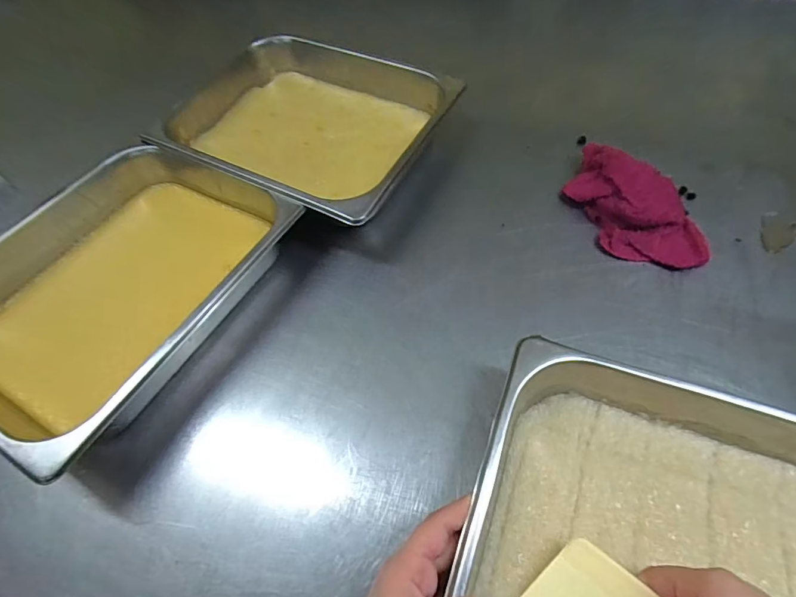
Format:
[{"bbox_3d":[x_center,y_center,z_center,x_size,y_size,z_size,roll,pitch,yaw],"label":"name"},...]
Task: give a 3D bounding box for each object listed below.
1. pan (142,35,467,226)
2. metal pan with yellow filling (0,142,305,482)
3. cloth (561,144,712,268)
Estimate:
[{"bbox_3d":[-0.130,-0.221,0.554,0.356,0.064,0.259,22,63,16],"label":"pan"},{"bbox_3d":[-0.275,-0.023,0.431,0.250,0.074,0.312,23,63,16],"label":"metal pan with yellow filling"},{"bbox_3d":[0.258,-0.107,0.469,0.100,0.037,0.177,-20,60,-8],"label":"cloth"}]

